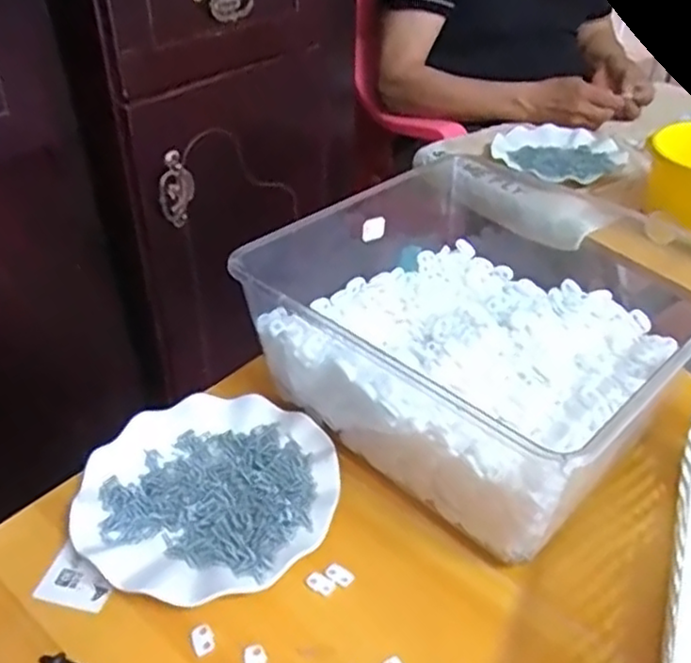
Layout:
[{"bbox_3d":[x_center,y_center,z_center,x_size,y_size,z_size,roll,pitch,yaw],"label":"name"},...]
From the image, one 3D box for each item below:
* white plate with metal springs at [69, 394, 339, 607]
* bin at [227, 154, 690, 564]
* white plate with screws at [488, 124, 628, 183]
[{"bbox_3d":[-0.100,0.118,0.512,0.178,0.020,0.179,0,37,0],"label":"white plate with metal springs"},{"bbox_3d":[0.125,-0.012,0.573,0.297,0.122,0.305,30,46,33],"label":"bin"},{"bbox_3d":[0.308,-0.251,1.006,0.160,0.028,0.173,0,37,0],"label":"white plate with screws"}]

